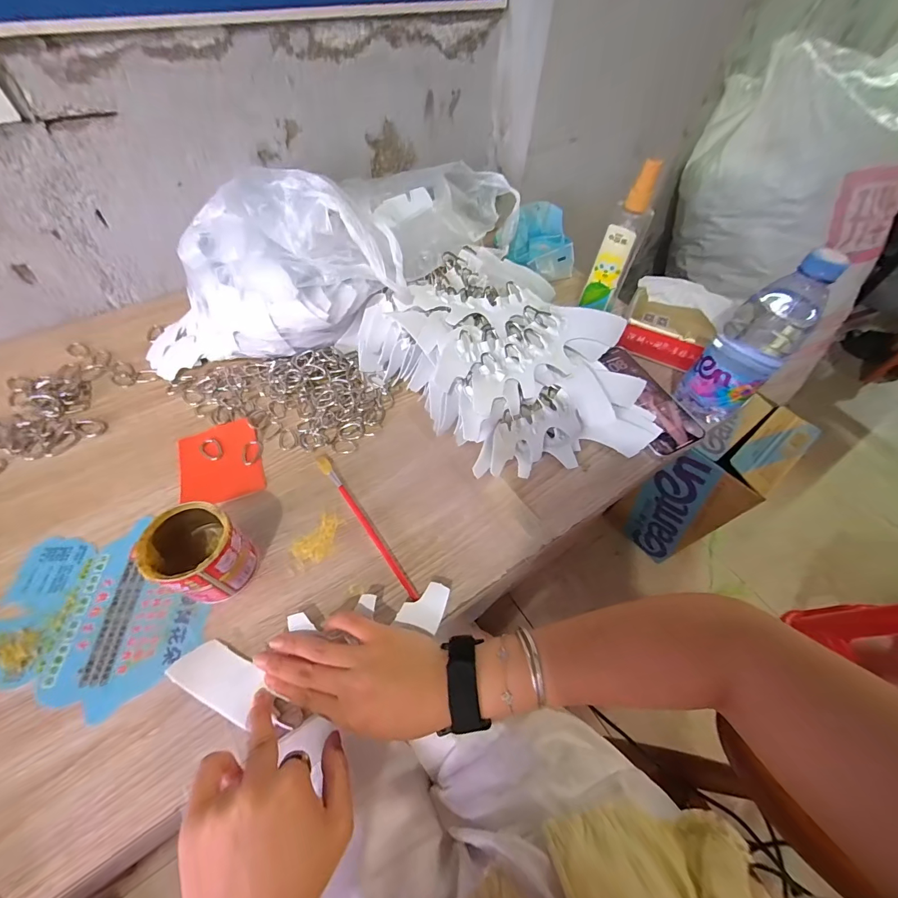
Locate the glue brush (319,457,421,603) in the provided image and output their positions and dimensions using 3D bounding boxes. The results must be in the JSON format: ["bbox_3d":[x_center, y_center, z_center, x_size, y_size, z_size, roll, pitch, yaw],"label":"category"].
[{"bbox_3d":[-0.084,0.072,0.376,0.012,0.012,0.178,-31,63,-21],"label":"glue brush"}]

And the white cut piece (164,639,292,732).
[{"bbox_3d":[-0.166,0.185,0.298,0.098,0.008,0.036,28,60,10],"label":"white cut piece"}]

